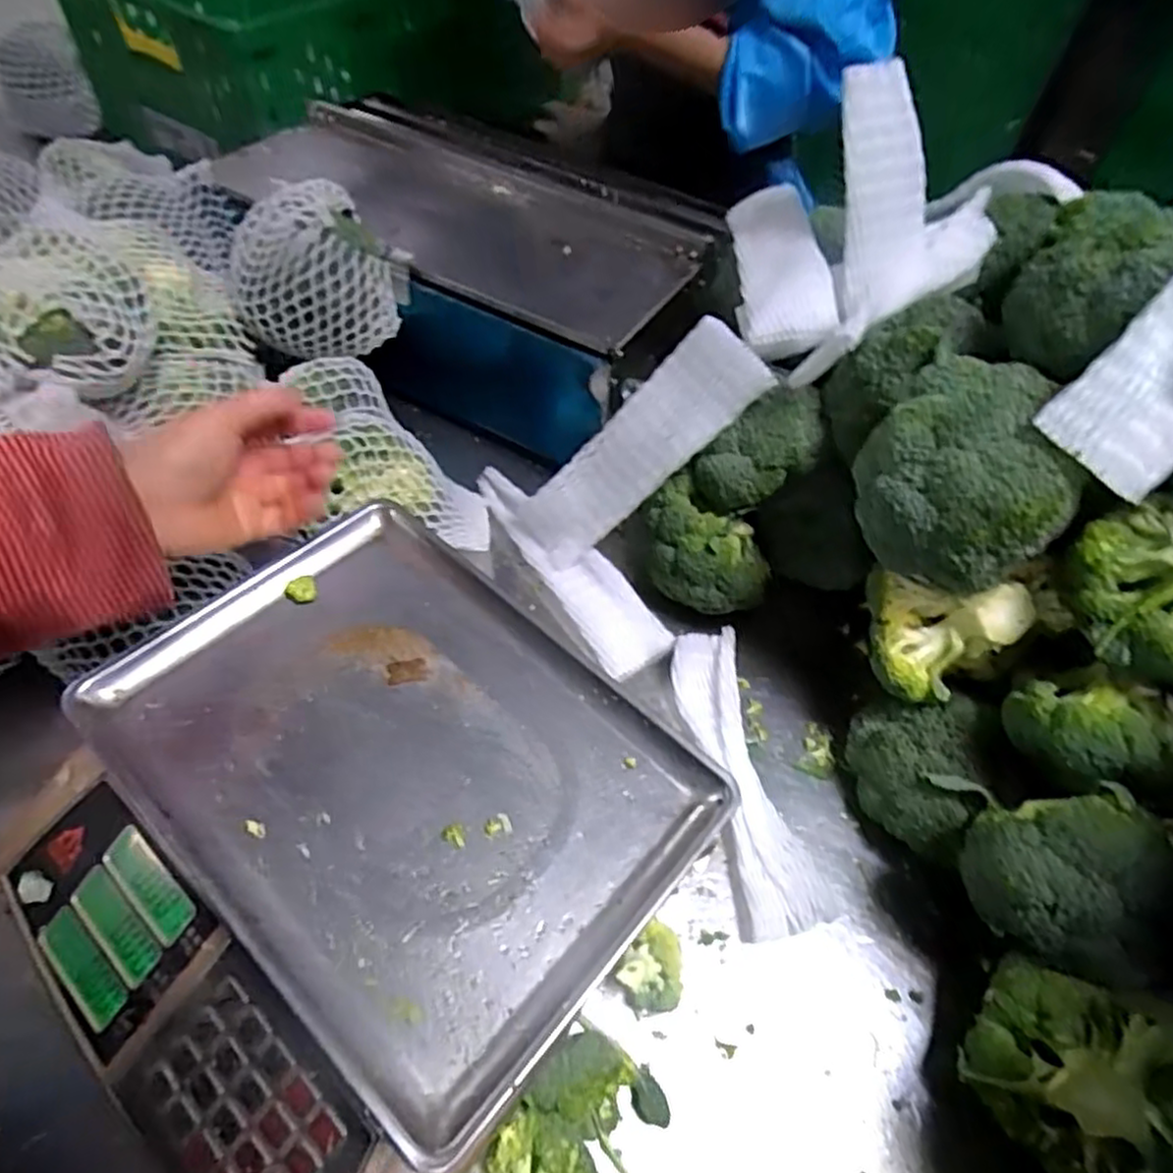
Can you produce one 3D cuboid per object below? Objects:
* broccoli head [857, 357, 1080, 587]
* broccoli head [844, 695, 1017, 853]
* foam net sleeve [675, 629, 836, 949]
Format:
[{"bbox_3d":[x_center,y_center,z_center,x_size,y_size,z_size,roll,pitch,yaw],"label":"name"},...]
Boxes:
[{"bbox_3d":[0.233,-0.069,0.450,0.117,0.109,0.097,30,57,17],"label":"broccoli head"},{"bbox_3d":[0.240,0.126,0.514,0.088,0.079,0.098,-33,62,-25],"label":"broccoli head"},{"bbox_3d":[0.118,0.141,0.548,0.069,0.034,0.228,-7,54,-9],"label":"foam net sleeve"}]

